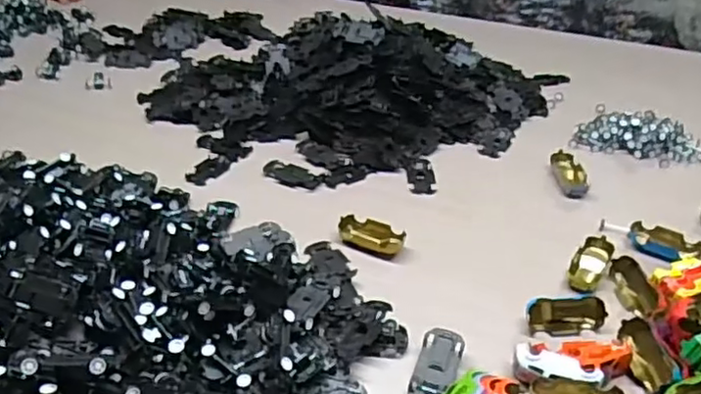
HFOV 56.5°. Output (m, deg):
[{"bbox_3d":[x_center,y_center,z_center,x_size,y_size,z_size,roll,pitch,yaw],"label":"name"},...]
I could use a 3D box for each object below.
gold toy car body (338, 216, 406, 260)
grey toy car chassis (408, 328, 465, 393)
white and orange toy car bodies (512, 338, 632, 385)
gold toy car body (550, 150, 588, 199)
[{"bbox_3d":[0.019,0.037,0.620,0.064,0.015,0.034,12,39,14],"label":"gold toy car body"},{"bbox_3d":[0.064,0.128,0.488,0.030,0.013,0.066,14,39,16],"label":"grey toy car chassis"},{"bbox_3d":[0.166,0.124,0.479,0.088,0.022,0.033,-1,37,-2],"label":"white and orange toy car bodies"},{"bbox_3d":[0.238,-0.025,0.706,0.032,0.017,0.061,-1,37,-2],"label":"gold toy car body"}]

